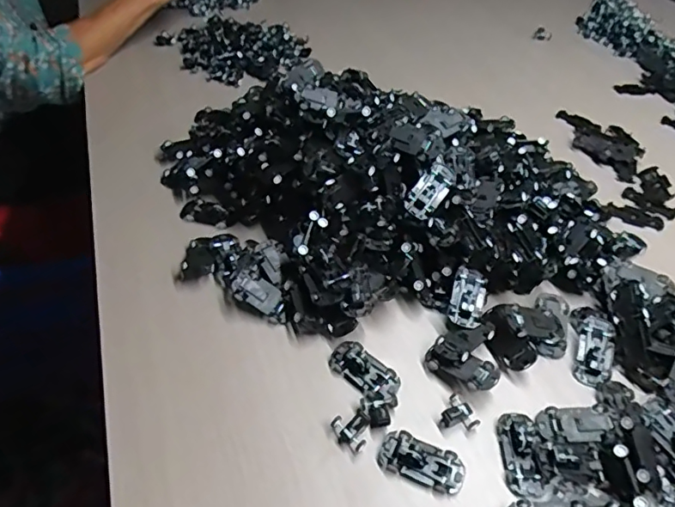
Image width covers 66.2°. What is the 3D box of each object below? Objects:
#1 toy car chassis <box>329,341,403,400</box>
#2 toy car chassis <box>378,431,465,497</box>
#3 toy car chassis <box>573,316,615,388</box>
[{"bbox_3d":[0.025,0.105,0.463,0.065,0.007,0.033,31,52,23],"label":"toy car chassis"},{"bbox_3d":[0.067,0.163,0.406,0.066,0.015,0.032,18,48,13],"label":"toy car chassis"},{"bbox_3d":[0.240,0.088,0.480,0.033,0.015,0.072,20,61,14],"label":"toy car chassis"}]

